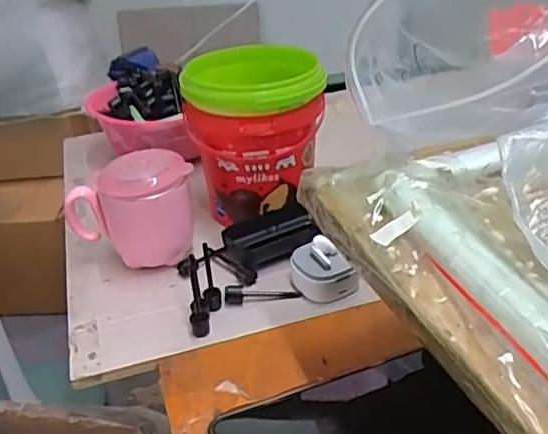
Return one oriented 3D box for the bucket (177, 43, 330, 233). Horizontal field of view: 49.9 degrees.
[{"bbox_3d":[-0.019,-0.087,0.606,0.130,0.166,0.154,-6,31,-2],"label":"bucket"}]

